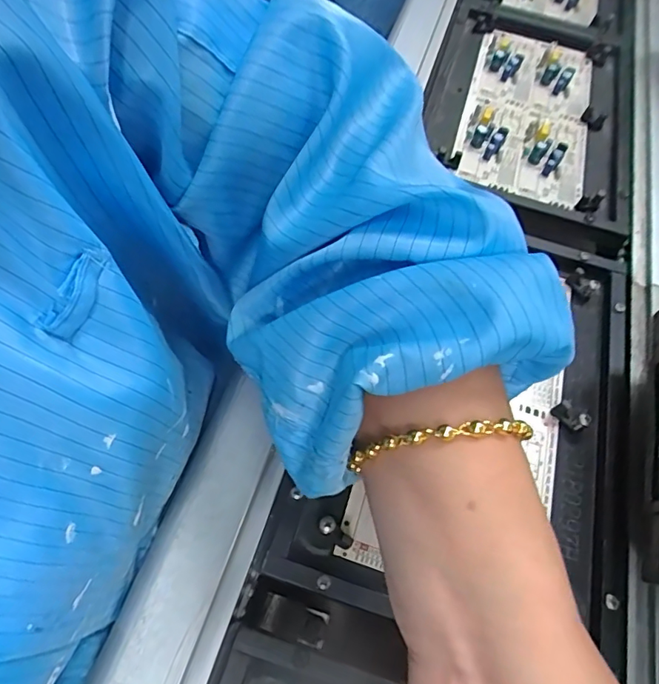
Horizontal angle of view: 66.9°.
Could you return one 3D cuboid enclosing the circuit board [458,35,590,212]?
[{"bbox_3d":[0.182,-0.217,0.452,0.108,0.025,0.247,22,59,1],"label":"circuit board"}]

